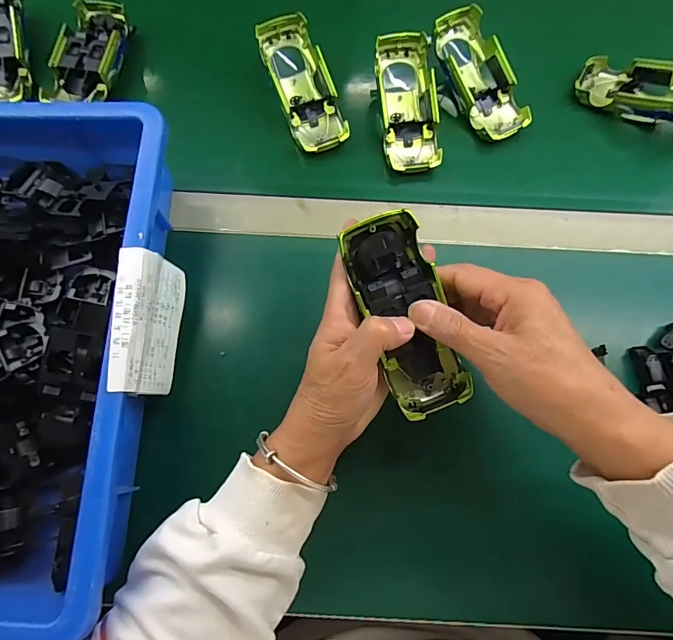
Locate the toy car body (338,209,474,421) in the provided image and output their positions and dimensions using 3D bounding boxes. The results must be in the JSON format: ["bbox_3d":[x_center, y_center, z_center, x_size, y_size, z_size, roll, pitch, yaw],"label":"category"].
[{"bbox_3d":[0.046,-0.004,0.275,0.051,0.030,0.130,-21,101,-7],"label":"toy car body"}]

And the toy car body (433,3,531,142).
[{"bbox_3d":[0.142,-0.247,0.423,0.060,0.031,0.135,-24,88,-7],"label":"toy car body"}]

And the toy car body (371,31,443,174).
[{"bbox_3d":[0.070,-0.210,0.412,0.054,0.048,0.132,-5,73,-2],"label":"toy car body"}]

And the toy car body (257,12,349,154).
[{"bbox_3d":[-0.034,-0.233,0.418,0.054,0.034,0.136,-21,88,-7],"label":"toy car body"}]

